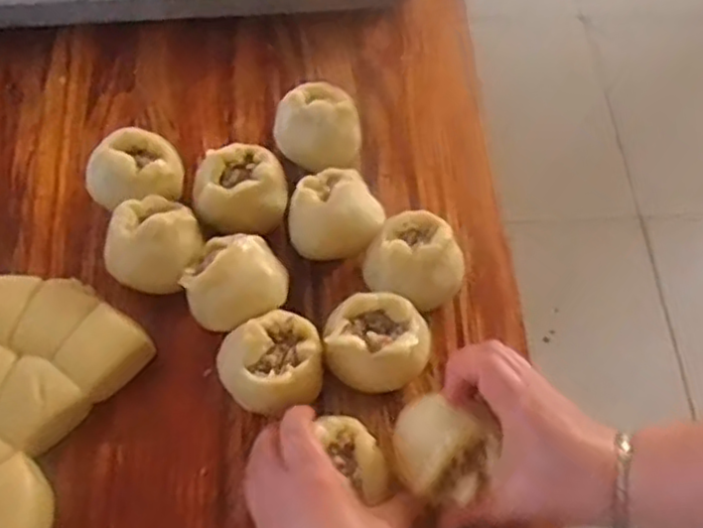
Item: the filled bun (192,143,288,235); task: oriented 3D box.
[{"bbox_3d":[-0.091,-0.054,0.576,0.073,0.063,0.064,-12,64,-8],"label":"filled bun"}]

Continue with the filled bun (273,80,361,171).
[{"bbox_3d":[-0.029,-0.116,0.611,0.072,0.064,0.067,2,63,-1],"label":"filled bun"}]

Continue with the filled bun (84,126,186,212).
[{"bbox_3d":[-0.177,-0.070,0.579,0.075,0.063,0.065,-18,65,-11],"label":"filled bun"}]

